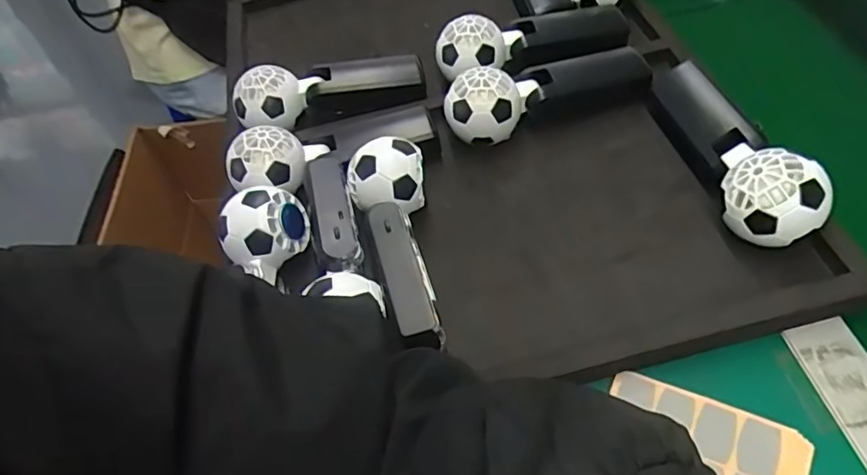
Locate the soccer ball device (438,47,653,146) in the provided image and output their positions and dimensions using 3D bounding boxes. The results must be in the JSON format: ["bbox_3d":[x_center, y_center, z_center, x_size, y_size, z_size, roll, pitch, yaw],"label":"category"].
[{"bbox_3d":[0.098,-0.129,0.490,0.181,0.056,0.056,-18,52,-1],"label":"soccer ball device"}]

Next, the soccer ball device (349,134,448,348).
[{"bbox_3d":[-0.025,0.004,0.410,0.058,0.053,0.166,-13,53,0],"label":"soccer ball device"}]

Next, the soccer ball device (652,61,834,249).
[{"bbox_3d":[0.210,-0.072,0.411,0.060,0.052,0.173,-13,52,3],"label":"soccer ball device"}]

